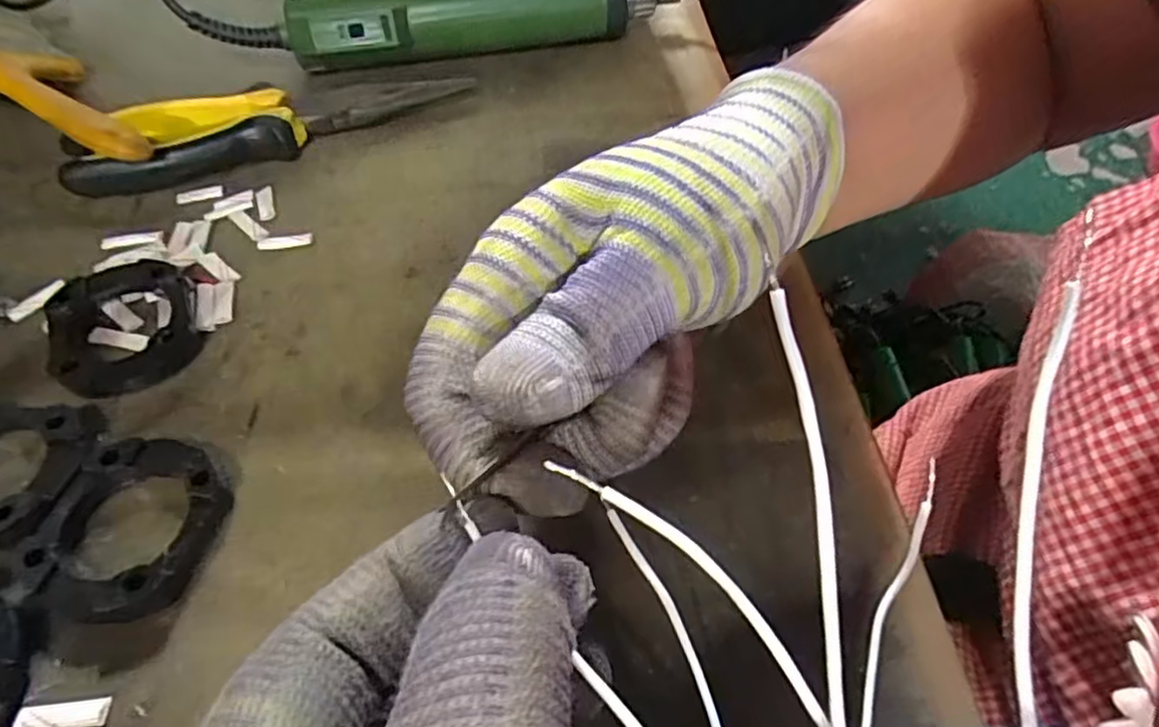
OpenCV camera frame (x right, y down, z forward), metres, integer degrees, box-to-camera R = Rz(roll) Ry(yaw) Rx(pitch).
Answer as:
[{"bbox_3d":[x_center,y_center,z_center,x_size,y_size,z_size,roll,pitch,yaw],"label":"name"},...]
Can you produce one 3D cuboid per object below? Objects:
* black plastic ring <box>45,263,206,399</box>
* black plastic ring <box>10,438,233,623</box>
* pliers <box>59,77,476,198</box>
[{"bbox_3d":[-0.176,-0.016,0.266,0.049,0.016,0.058,-23,56,-17],"label":"black plastic ring"},{"bbox_3d":[-0.141,0.050,0.217,0.051,0.013,0.056,0,52,-1],"label":"black plastic ring"},{"bbox_3d":[-0.145,-0.116,0.338,0.184,0.021,0.043,-15,54,-12],"label":"pliers"}]

